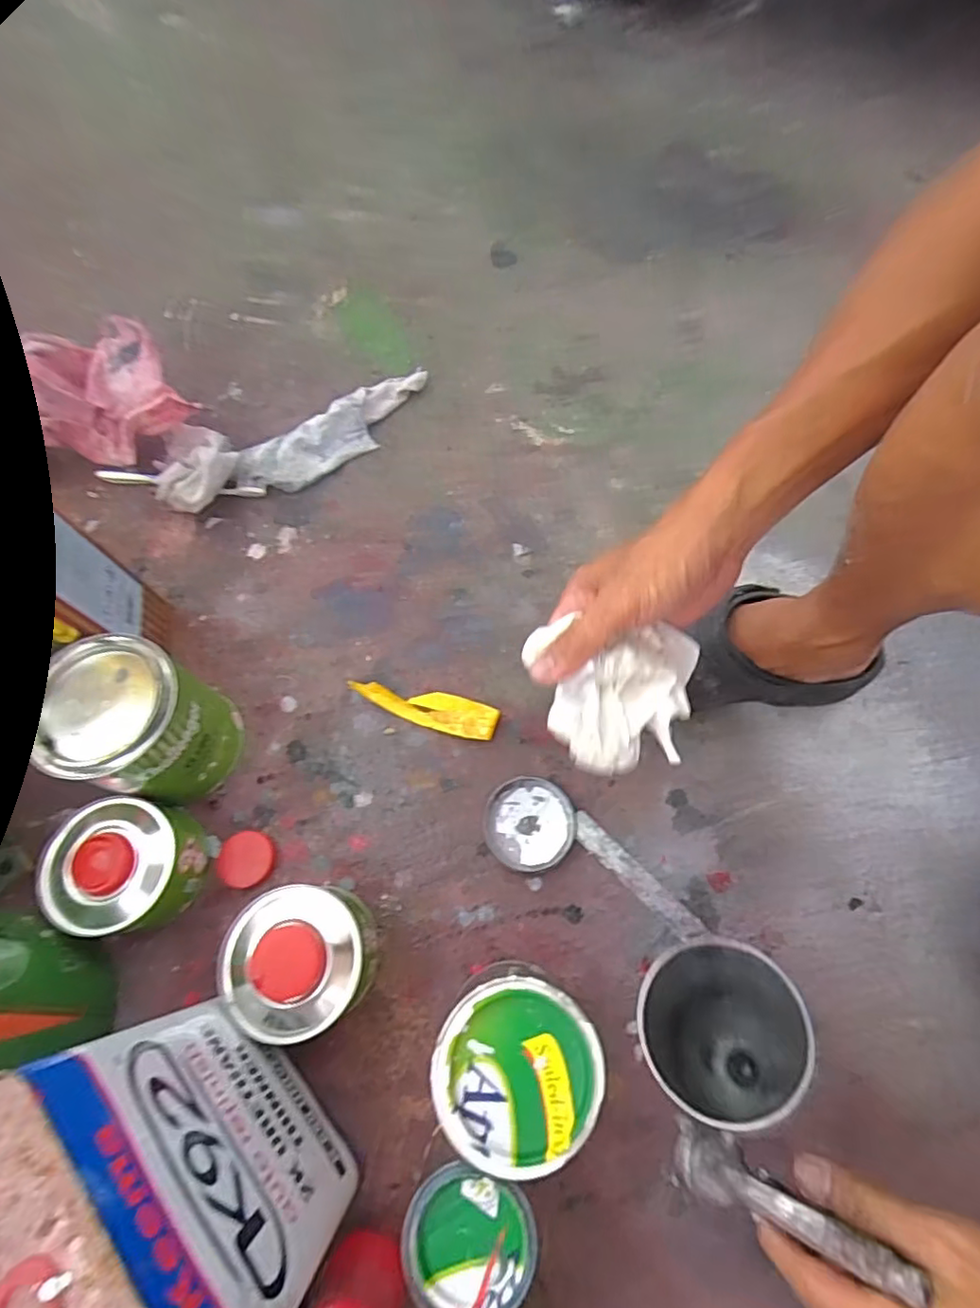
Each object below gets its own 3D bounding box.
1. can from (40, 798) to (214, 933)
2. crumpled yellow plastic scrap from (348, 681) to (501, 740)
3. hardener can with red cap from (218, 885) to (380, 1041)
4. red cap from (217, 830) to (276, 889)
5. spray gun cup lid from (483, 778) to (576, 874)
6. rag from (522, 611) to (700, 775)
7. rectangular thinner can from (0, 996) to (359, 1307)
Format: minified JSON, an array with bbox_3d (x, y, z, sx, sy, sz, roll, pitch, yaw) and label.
[{"bbox_3d":[-0.292,0.167,0.484,0.105,0.077,0.096,-1,67,2],"label":"can"},{"bbox_3d":[-0.062,0.048,0.562,0.141,0.014,0.036,15,68,8],"label":"crumpled yellow plastic scrap"},{"bbox_3d":[-0.139,0.226,0.447,0.097,0.084,0.098,-1,67,2],"label":"hardener can with red cap"},{"bbox_3d":[-0.206,0.174,0.515,0.046,0.010,0.045,-1,67,2],"label":"red cap"},{"bbox_3d":[0.035,0.145,0.520,0.075,0.010,0.075,-1,67,2],"label":"spray gun cup lid"},{"bbox_3d":[0.079,0.026,0.396,0.109,0.060,0.087,1,67,3],"label":"rag"},{"bbox_3d":[-0.179,0.295,0.314,0.110,0.211,0.167,-41,74,-14],"label":"rectangular thinner can"}]

